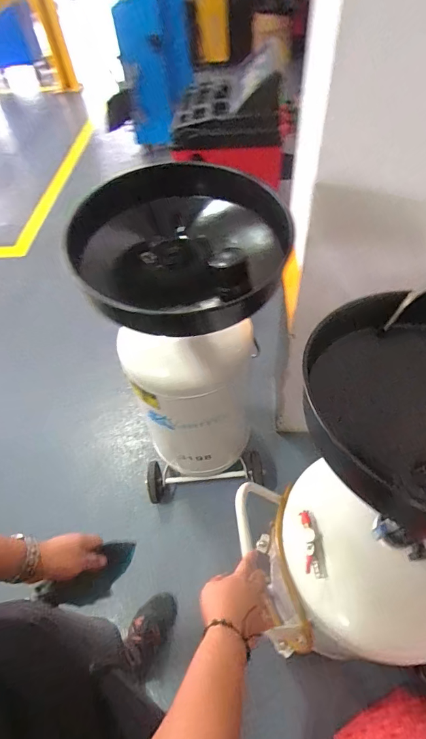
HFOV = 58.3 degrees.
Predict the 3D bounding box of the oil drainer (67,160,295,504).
[{"bbox_3d":[-0.050,0.028,1.111,0.442,1.048,0.466,-5,52,0],"label":"oil drainer"}]

